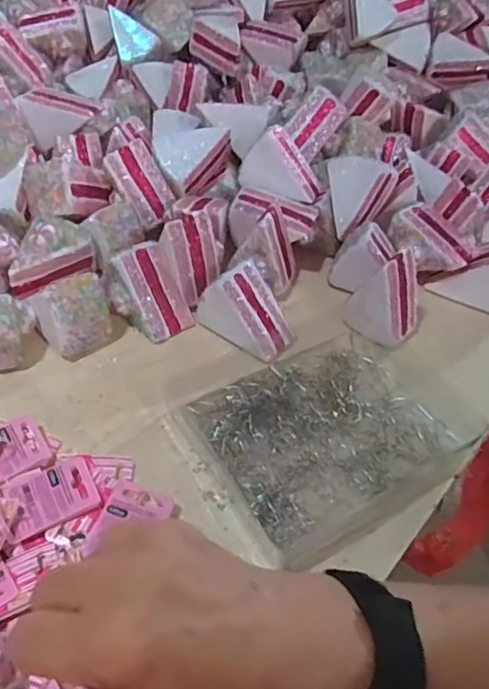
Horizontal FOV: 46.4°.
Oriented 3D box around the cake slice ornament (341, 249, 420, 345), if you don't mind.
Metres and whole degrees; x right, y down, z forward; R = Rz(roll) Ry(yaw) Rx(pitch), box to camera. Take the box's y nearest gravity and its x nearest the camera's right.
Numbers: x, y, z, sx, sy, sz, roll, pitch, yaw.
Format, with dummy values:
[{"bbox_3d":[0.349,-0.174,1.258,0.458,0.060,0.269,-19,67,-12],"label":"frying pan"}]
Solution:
[{"bbox_3d":[0.139,-0.049,0.554,0.068,0.079,0.055,27,49,19],"label":"cake slice ornament"}]

